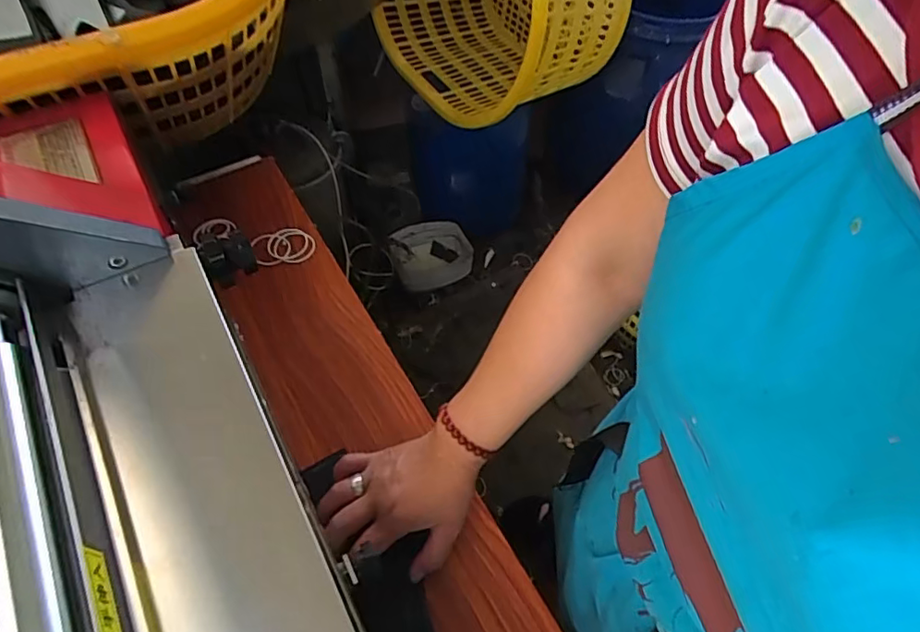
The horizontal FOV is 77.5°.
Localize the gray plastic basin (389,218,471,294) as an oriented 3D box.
[{"bbox_3d":[-0.071,-0.167,1.530,0.213,0.068,0.166,-16,60,-11],"label":"gray plastic basin"}]

